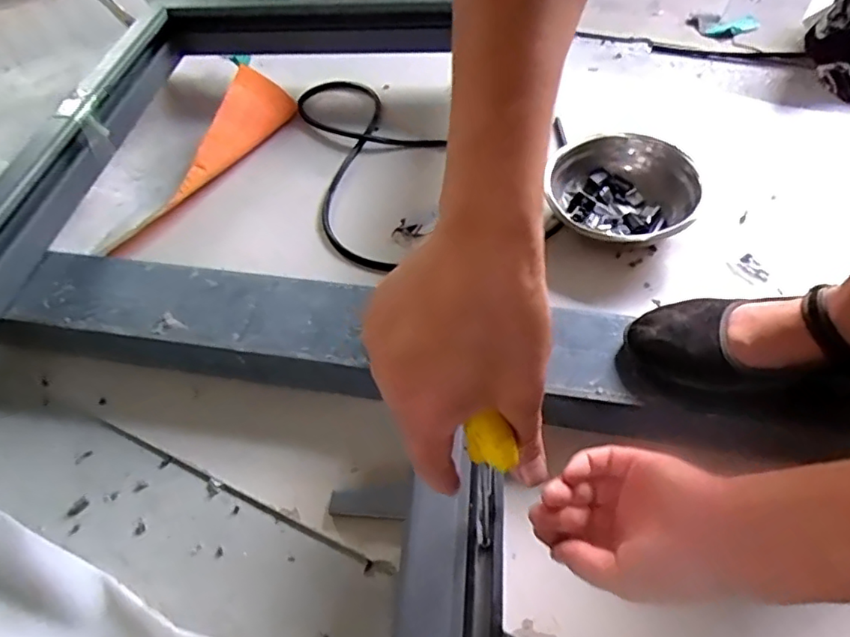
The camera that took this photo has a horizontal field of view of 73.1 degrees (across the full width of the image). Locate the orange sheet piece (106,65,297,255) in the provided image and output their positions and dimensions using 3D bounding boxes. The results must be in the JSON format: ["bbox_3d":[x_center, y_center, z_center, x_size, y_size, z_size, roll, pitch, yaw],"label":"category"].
[{"bbox_3d":[-0.306,-0.229,0.796,0.063,0.069,0.374,17,54,17],"label":"orange sheet piece"}]

